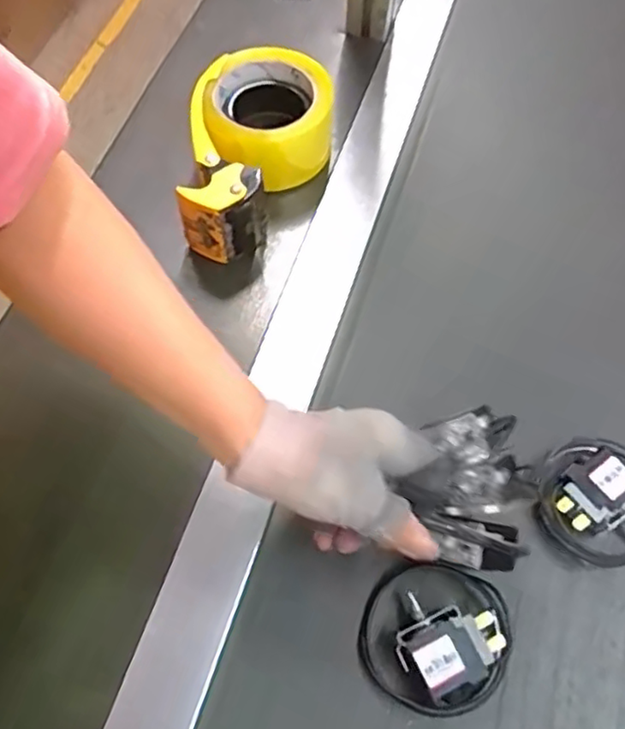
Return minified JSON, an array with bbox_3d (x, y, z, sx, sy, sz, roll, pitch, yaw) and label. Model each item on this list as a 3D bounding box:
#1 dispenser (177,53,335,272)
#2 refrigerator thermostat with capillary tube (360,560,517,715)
[{"bbox_3d":[-0.040,-0.165,0.509,0.103,0.063,0.162,4,63,1],"label":"dispenser"},{"bbox_3d":[0.073,0.162,0.387,0.083,0.032,0.081,0,63,-1],"label":"refrigerator thermostat with capillary tube"}]

